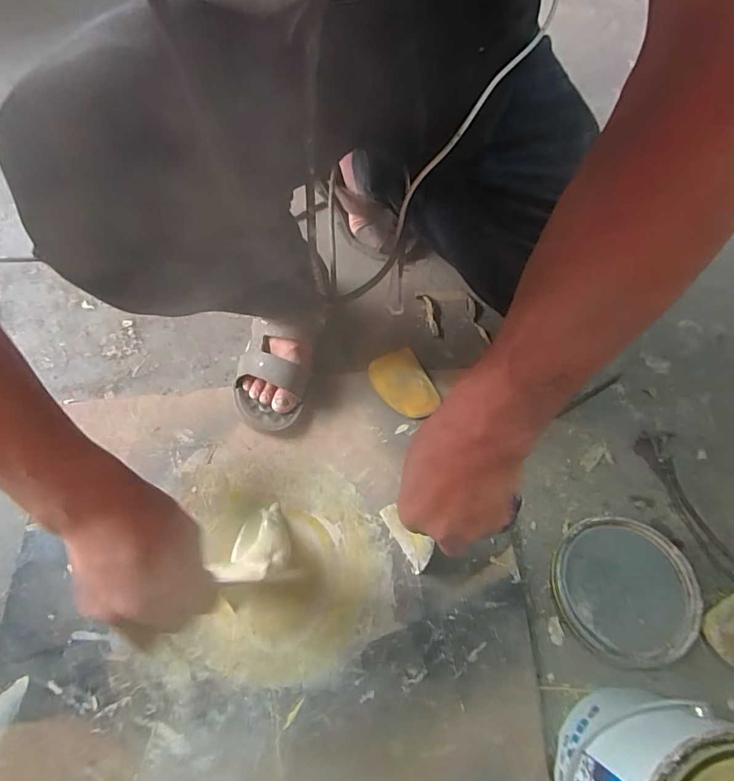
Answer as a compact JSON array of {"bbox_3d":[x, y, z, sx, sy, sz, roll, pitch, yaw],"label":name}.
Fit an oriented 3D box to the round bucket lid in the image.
[{"bbox_3d":[0.270,0.207,0.459,0.141,0.007,0.137,-1,65,2],"label":"round bucket lid"}]

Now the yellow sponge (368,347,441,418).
[{"bbox_3d":[0.046,-0.008,0.567,0.065,0.012,0.098,-23,66,-8],"label":"yellow sponge"}]

